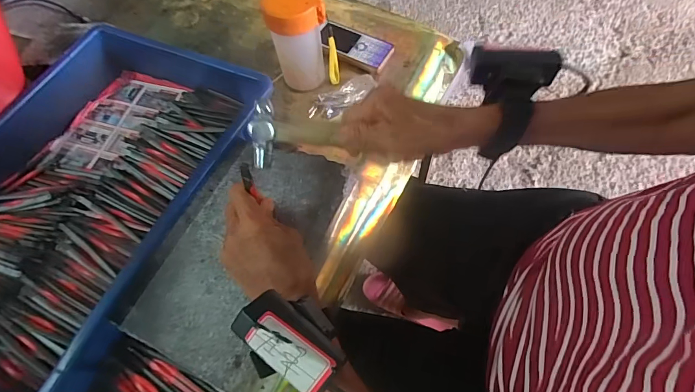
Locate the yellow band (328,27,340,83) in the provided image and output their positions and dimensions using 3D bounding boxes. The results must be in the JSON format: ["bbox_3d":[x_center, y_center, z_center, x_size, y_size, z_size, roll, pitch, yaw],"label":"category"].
[{"bbox_3d":[-0.020,-0.185,0.512,0.015,0.087,0.010,-1,62,1],"label":"yellow band"}]

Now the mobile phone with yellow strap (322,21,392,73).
[{"bbox_3d":[0.010,-0.224,0.574,0.112,0.019,0.049,24,65,14],"label":"mobile phone with yellow strap"}]

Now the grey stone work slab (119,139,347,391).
[{"bbox_3d":[-0.100,0.054,0.396,0.143,0.024,0.242,22,65,13],"label":"grey stone work slab"}]

